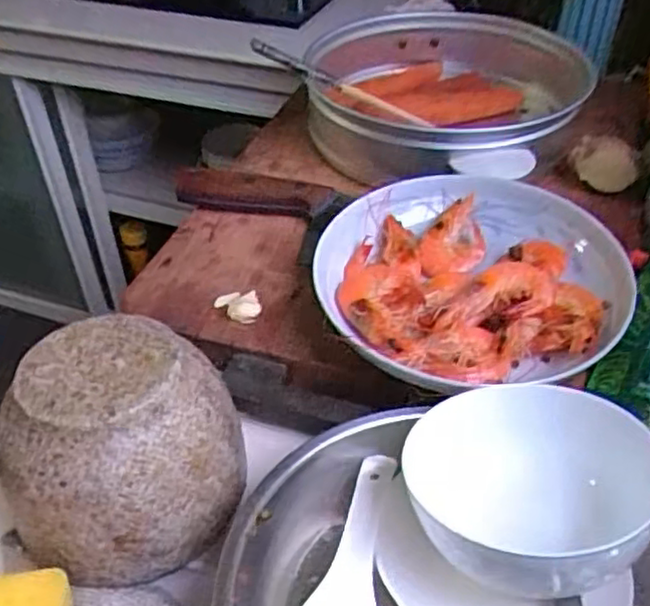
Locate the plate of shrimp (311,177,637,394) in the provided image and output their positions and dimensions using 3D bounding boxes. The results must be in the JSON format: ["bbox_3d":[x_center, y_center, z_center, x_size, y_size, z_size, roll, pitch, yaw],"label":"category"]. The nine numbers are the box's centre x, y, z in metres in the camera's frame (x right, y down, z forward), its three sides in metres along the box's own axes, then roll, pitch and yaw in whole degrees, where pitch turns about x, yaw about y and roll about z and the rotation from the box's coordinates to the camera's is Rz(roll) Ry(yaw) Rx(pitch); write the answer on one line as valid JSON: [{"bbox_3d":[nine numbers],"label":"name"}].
[{"bbox_3d":[0.094,-0.015,0.445,0.186,0.054,0.193,-1,42,0],"label":"plate of shrimp"}]

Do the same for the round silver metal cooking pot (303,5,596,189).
[{"bbox_3d":[0.116,-0.188,0.624,0.254,0.071,0.240,-1,42,0],"label":"round silver metal cooking pot"}]

